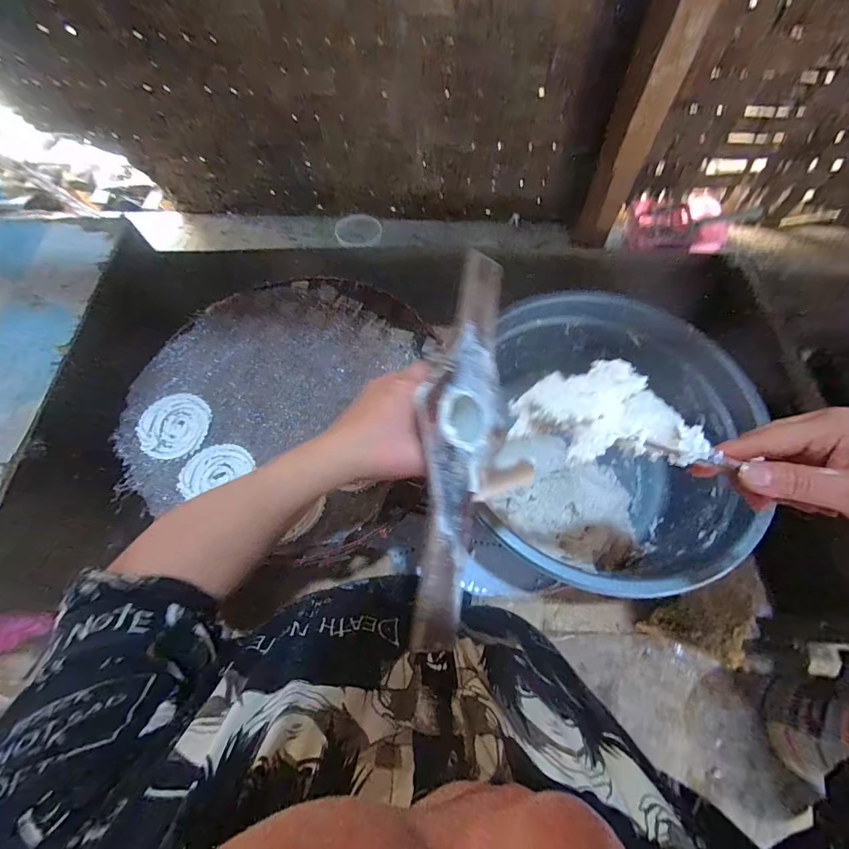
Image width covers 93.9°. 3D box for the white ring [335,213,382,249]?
[{"bbox_3d":[-0.125,-0.368,0.753,0.083,0.012,0.097,-12,65,-9],"label":"white ring"}]

